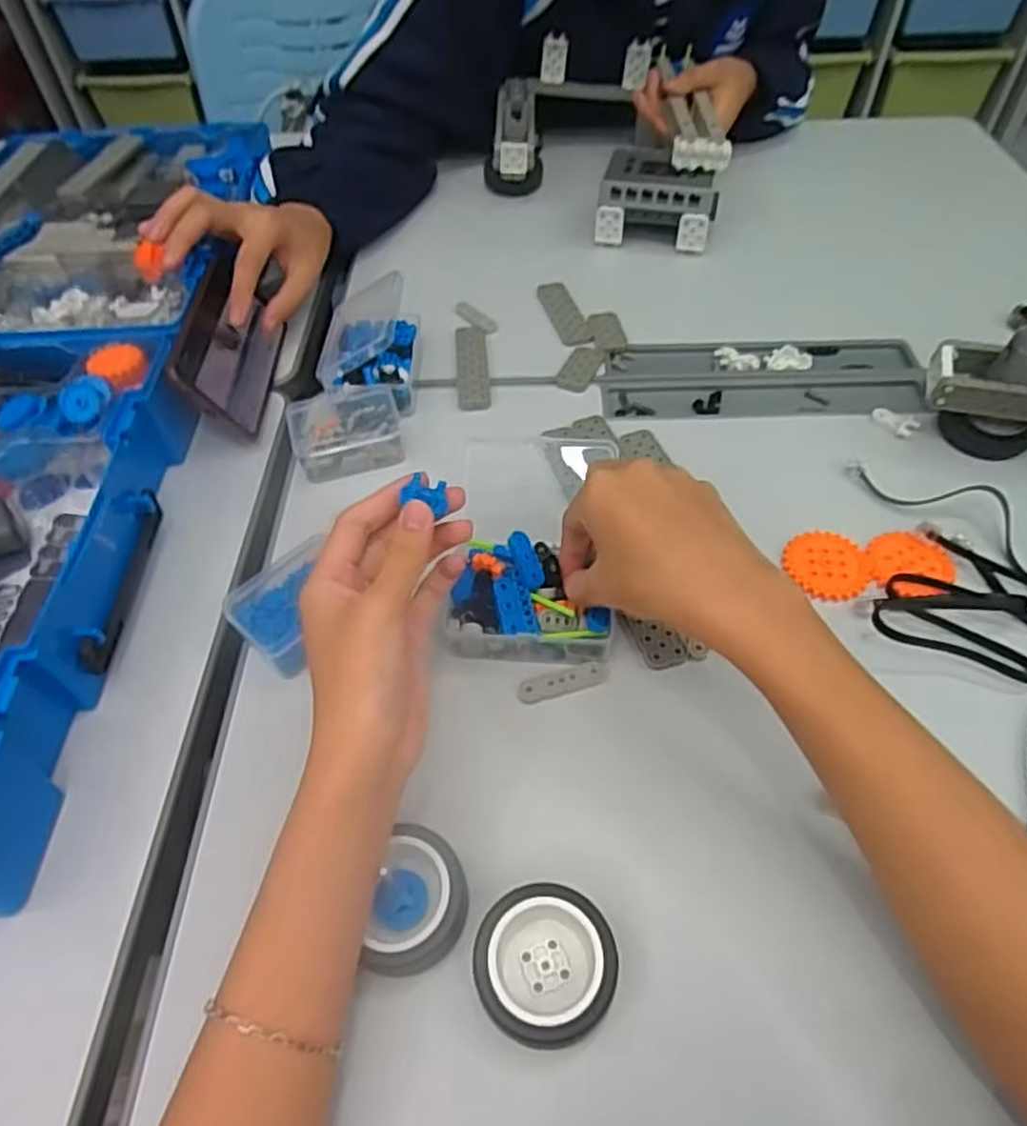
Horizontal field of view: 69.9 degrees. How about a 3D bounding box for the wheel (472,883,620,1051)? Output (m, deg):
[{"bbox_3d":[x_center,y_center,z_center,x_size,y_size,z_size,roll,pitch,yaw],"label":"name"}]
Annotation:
[{"bbox_3d":[0.014,0.173,0.315,0.058,0.026,0.057,-1,52,1],"label":"wheel"}]

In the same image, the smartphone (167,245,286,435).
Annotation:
[{"bbox_3d":[-0.208,-0.161,0.551,0.010,0.074,0.155,-24,45,23],"label":"smartphone"}]

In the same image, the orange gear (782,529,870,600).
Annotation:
[{"bbox_3d":[0.193,0.000,0.455,0.049,0.004,0.051,-1,52,1],"label":"orange gear"}]

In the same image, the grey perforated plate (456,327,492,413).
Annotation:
[{"bbox_3d":[-0.032,-0.156,0.578,0.025,0.007,0.101,-4,52,-1],"label":"grey perforated plate"}]

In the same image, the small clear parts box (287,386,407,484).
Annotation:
[{"bbox_3d":[-0.119,-0.096,0.527,0.073,0.028,0.065,-15,53,-10],"label":"small clear parts box"}]

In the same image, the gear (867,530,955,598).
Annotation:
[{"bbox_3d":[0.240,0.001,0.445,0.048,0.006,0.050,-1,52,1],"label":"gear"}]

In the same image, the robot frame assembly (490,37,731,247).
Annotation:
[{"bbox_3d":[0.088,-0.416,0.730,0.220,0.096,0.233,6,52,7],"label":"robot frame assembly"}]

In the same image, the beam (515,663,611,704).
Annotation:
[{"bbox_3d":[0.028,0.066,0.409,0.051,0.004,0.013,-15,53,-10],"label":"beam"}]

